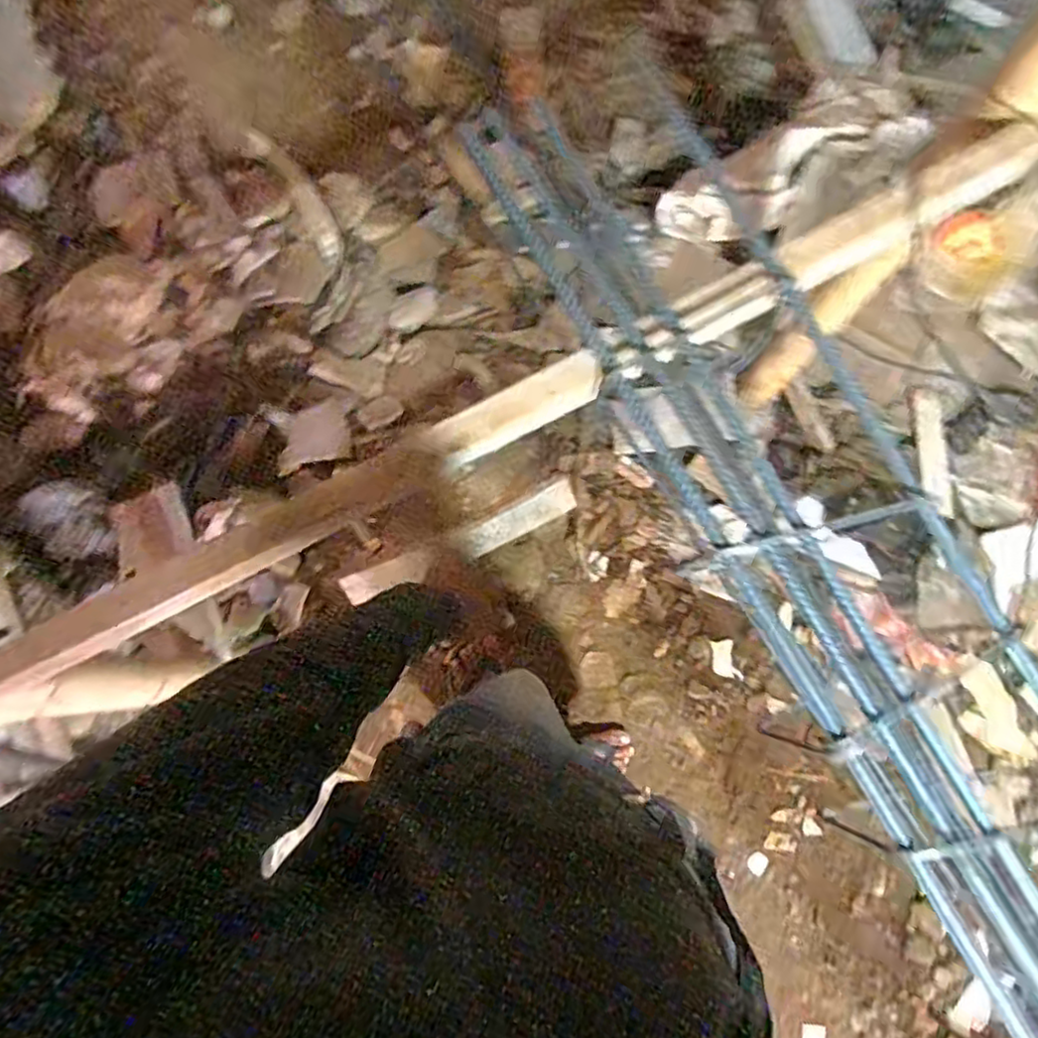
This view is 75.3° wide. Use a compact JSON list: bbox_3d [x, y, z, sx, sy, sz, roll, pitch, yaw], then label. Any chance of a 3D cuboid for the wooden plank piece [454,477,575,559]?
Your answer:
[{"bbox_3d":[0.000,0.002,1.038,0.189,0.034,0.042,-29,80,-4],"label":"wooden plank piece"}]

